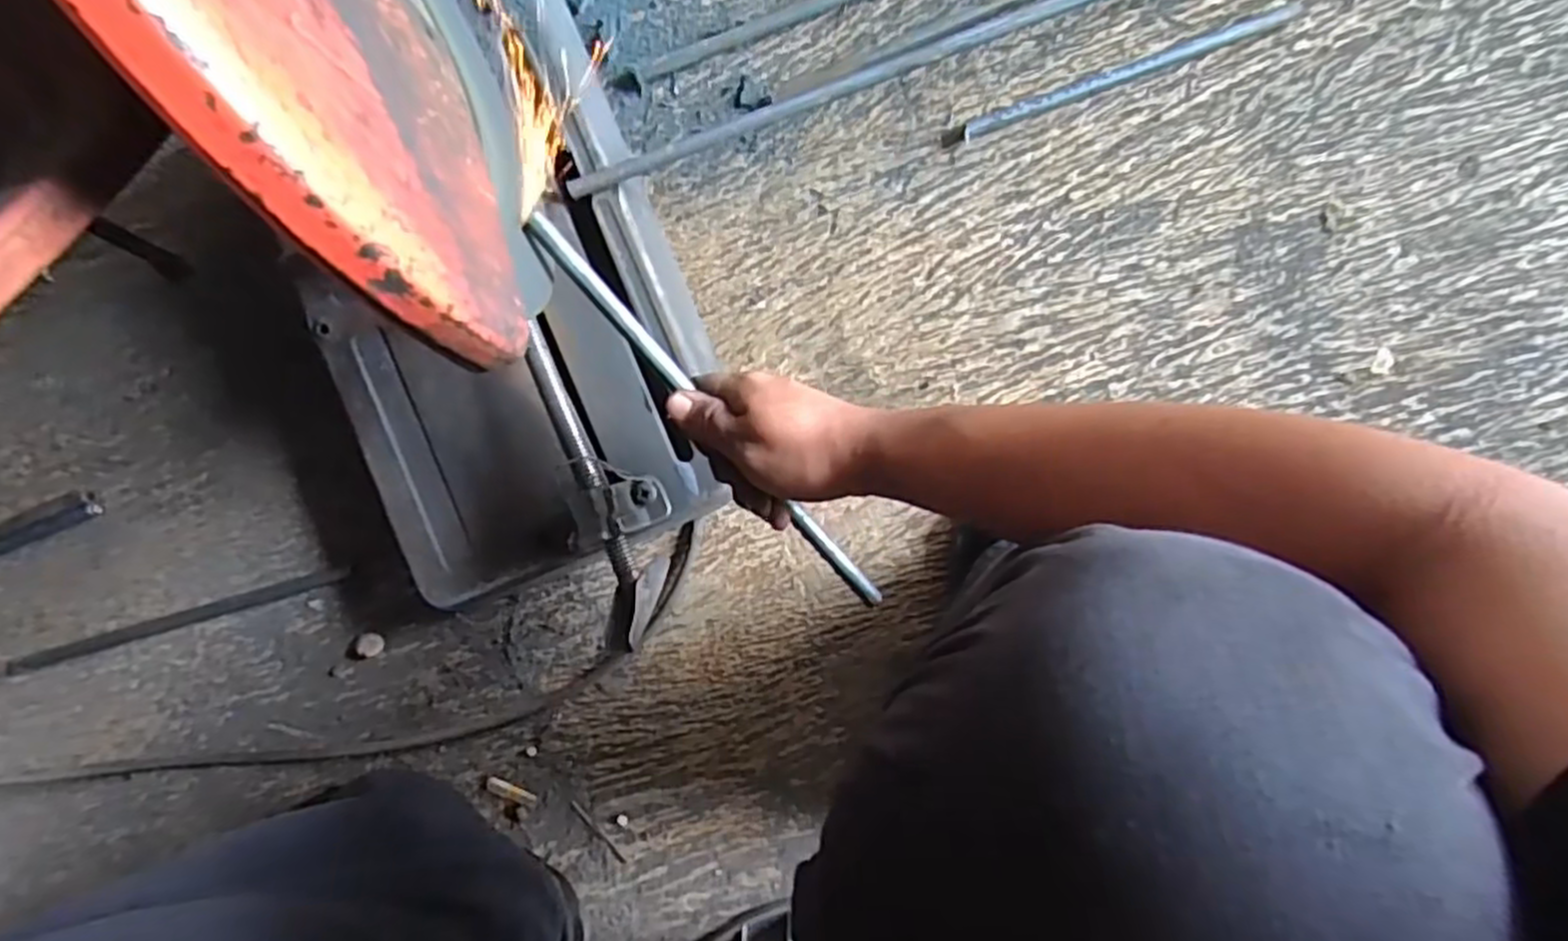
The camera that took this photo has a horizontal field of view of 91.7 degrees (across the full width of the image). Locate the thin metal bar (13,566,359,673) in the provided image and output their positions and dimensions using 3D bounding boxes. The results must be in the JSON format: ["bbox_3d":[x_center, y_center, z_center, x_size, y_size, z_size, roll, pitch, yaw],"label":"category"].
[{"bbox_3d":[-0.502,0.122,0.629,0.302,0.009,0.017,-17,91,4],"label":"thin metal bar"}]

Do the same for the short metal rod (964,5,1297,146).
[{"bbox_3d":[0.258,-0.297,0.567,0.248,0.012,0.013,-18,91,4],"label":"short metal rod"}]

